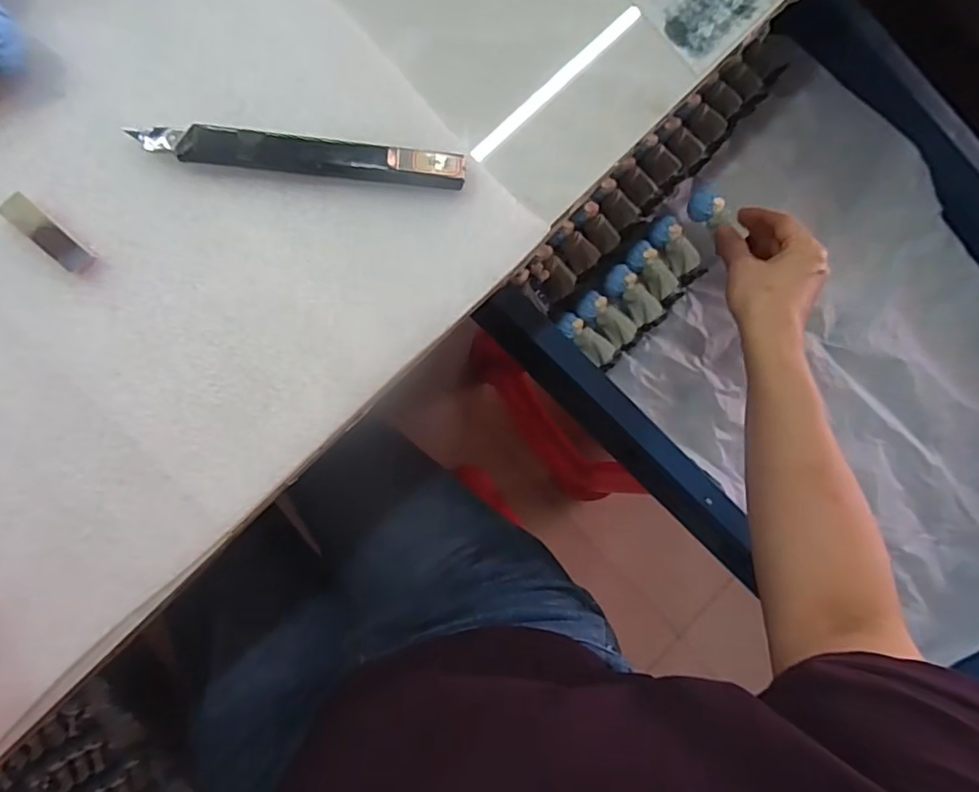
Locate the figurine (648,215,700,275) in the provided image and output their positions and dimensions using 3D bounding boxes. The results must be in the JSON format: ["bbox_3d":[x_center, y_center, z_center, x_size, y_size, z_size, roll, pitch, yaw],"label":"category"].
[{"bbox_3d":[0.161,-0.132,0.508,0.026,0.015,0.052,-40,93,-9],"label":"figurine"}]

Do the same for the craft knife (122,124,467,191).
[{"bbox_3d":[-0.078,-0.106,0.256,0.135,0.010,0.014,2,86,-9],"label":"craft knife"}]

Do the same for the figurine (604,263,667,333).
[{"bbox_3d":[0.122,-0.084,0.493,0.023,0.017,0.060,-36,79,-10],"label":"figurine"}]

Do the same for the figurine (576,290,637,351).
[{"bbox_3d":[0.098,-0.063,0.486,0.057,0.016,0.023,40,81,-6],"label":"figurine"}]

